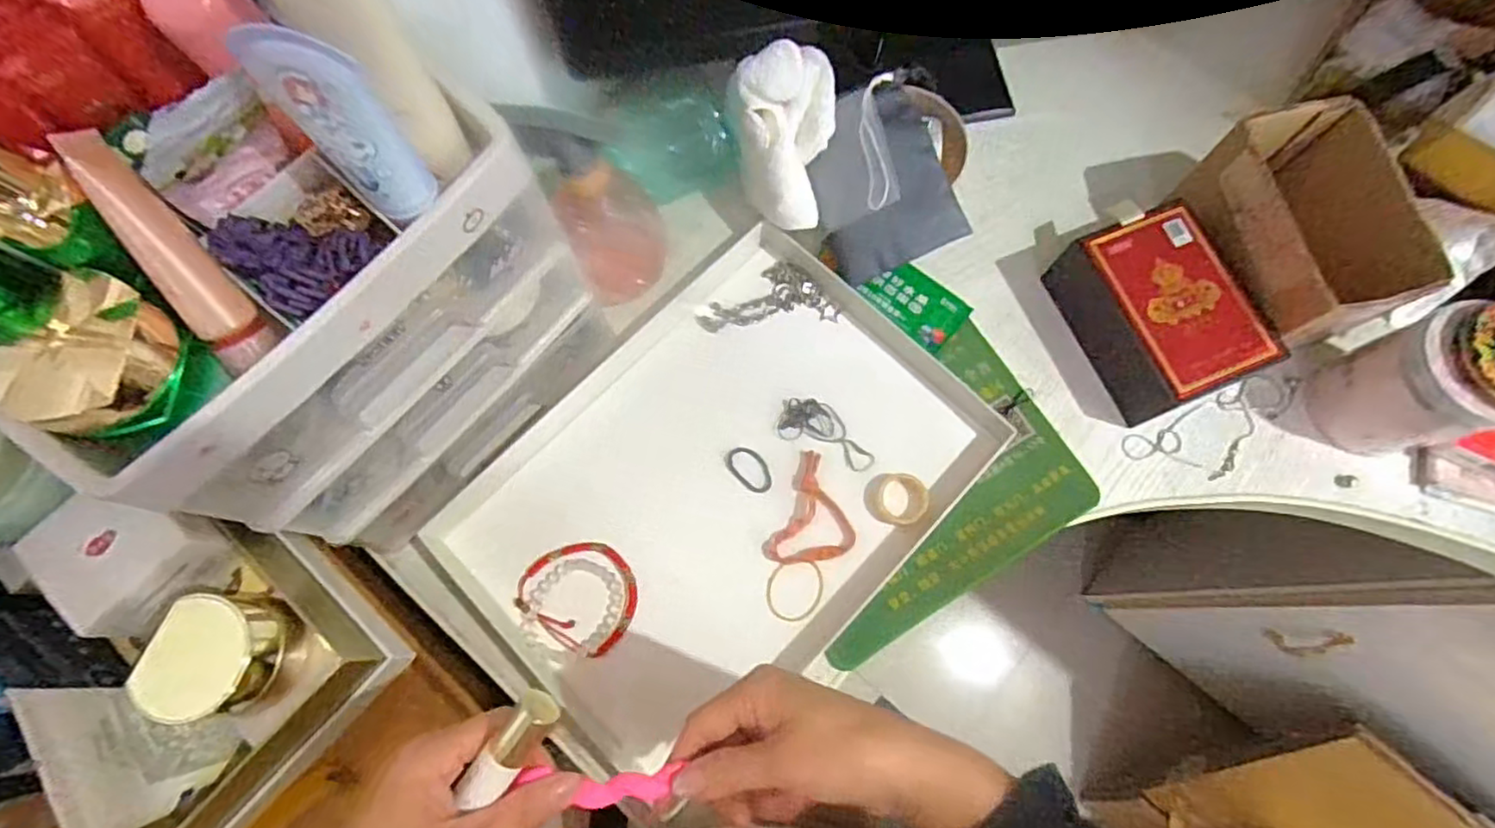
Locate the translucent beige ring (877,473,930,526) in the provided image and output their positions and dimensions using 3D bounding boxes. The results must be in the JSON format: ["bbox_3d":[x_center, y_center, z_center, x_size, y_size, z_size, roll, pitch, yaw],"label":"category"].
[{"bbox_3d":[0.112,0.061,0.488,0.035,0.010,0.036,0,74,0],"label":"translucent beige ring"}]

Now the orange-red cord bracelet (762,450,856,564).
[{"bbox_3d":[0.052,0.074,0.490,0.057,0.017,0.081,22,75,6],"label":"orange-red cord bracelet"}]

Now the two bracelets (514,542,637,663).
[{"bbox_3d":[-0.120,0.131,0.475,0.080,0.004,0.077,-7,74,-2],"label":"two bracelets"}]

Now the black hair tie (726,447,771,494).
[{"bbox_3d":[0.002,0.041,0.500,0.022,0.005,0.039,-42,78,-11],"label":"black hair tie"}]

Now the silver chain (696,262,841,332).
[{"bbox_3d":[0.015,-0.095,0.543,0.110,0.008,0.052,-6,74,-1],"label":"silver chain"}]

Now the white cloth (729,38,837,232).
[{"bbox_3d":[0.027,-0.206,0.514,0.077,0.065,0.124,-7,111,-11],"label":"white cloth"}]

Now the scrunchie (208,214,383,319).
[{"bbox_3d":[-0.198,-0.072,0.298,0.046,0.027,0.047,0,74,0],"label":"scrunchie"}]

